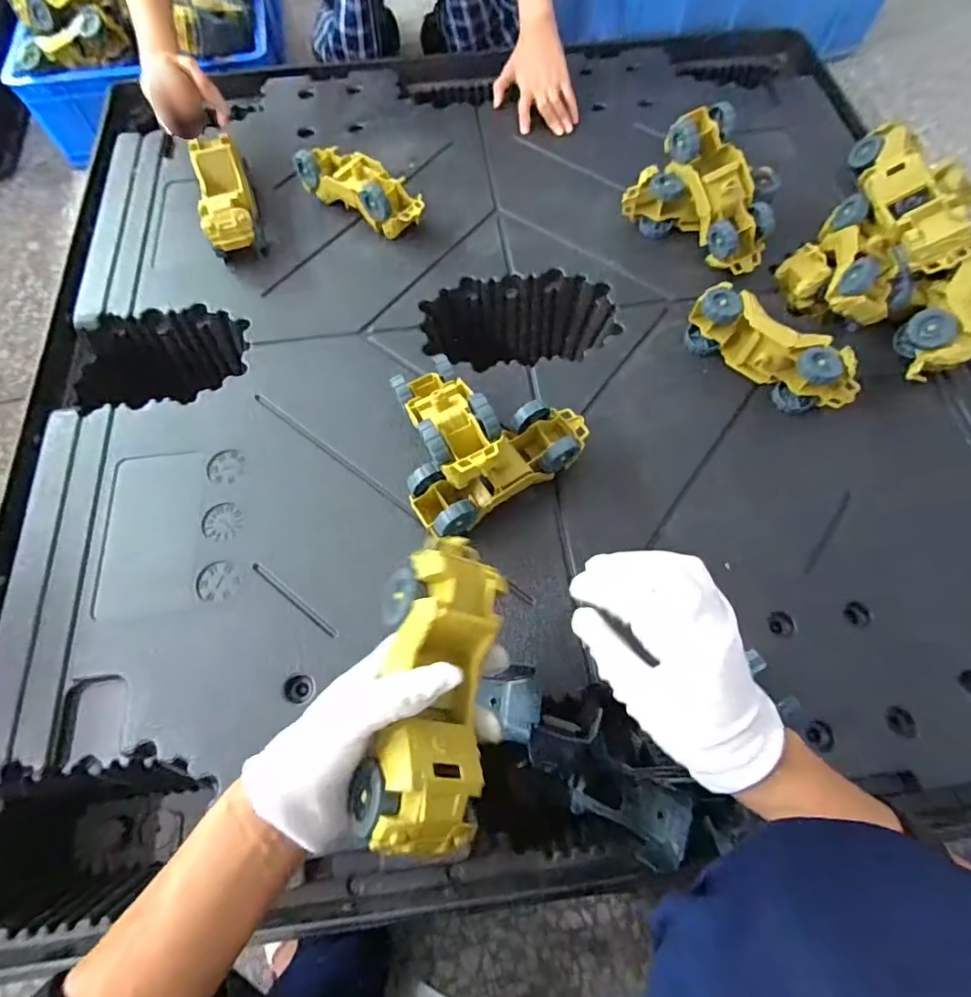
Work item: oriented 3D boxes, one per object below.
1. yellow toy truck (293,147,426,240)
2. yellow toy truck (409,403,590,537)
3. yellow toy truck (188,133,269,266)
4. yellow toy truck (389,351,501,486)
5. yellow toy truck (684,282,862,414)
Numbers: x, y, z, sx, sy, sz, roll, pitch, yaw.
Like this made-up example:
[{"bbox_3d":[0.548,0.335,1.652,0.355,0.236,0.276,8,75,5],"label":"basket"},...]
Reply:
[{"bbox_3d":[-0.152,-0.381,0.658,0.173,0.060,0.059,33,71,13],"label":"yellow toy truck"},{"bbox_3d":[0.017,-0.028,0.500,0.178,0.063,0.063,-33,70,-13],"label":"yellow toy truck"},{"bbox_3d":[-0.317,-0.370,0.652,0.059,0.064,0.166,-17,68,-7],"label":"yellow toy truck"},{"bbox_3d":[-0.035,-0.073,0.475,0.065,0.067,0.165,-22,45,-9],"label":"yellow toy truck"},{"bbox_3d":[0.297,-0.154,0.552,0.179,0.060,0.066,42,73,16],"label":"yellow toy truck"}]

